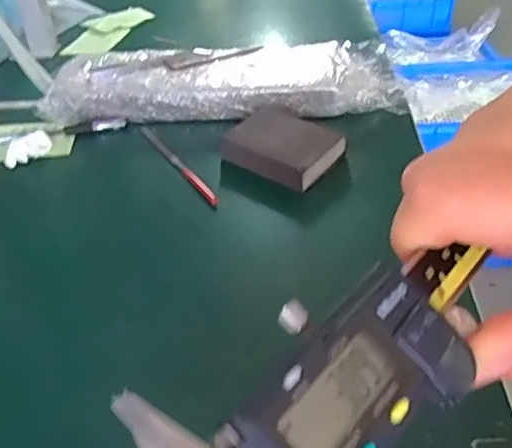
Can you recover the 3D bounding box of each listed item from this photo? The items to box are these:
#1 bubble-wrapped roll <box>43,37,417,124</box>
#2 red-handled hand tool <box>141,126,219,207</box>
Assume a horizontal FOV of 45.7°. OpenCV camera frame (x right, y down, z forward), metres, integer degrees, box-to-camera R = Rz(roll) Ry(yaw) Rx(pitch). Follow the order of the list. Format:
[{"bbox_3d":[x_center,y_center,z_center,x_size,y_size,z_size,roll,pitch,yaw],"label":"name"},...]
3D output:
[{"bbox_3d":[-0.029,-0.156,0.668,0.391,0.048,0.104,1,39,4],"label":"bubble-wrapped roll"},{"bbox_3d":[-0.077,-0.058,0.589,0.008,0.010,0.153,-23,43,-24],"label":"red-handled hand tool"}]

